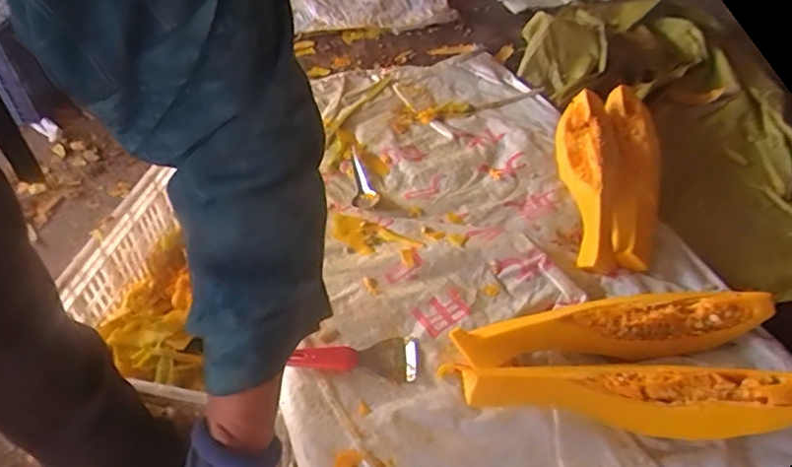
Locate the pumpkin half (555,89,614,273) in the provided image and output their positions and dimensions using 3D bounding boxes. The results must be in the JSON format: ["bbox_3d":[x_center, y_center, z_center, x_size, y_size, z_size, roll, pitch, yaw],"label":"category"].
[{"bbox_3d":[0.286,-0.090,0.798,0.085,0.059,0.334,7,46,5],"label":"pumpkin half"}]

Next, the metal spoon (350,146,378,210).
[{"bbox_3d":[-0.059,-0.094,0.881,0.036,0.012,0.162,-7,46,-8],"label":"metal spoon"}]

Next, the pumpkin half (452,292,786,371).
[{"bbox_3d":[0.242,0.101,0.630,0.338,0.062,0.078,-5,46,-7],"label":"pumpkin half"}]

